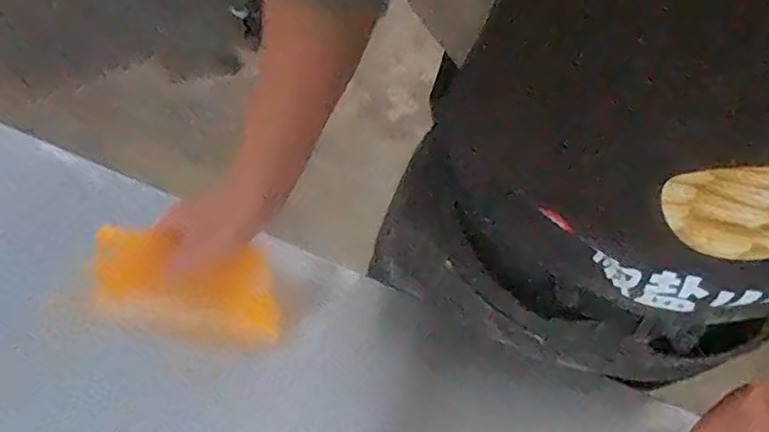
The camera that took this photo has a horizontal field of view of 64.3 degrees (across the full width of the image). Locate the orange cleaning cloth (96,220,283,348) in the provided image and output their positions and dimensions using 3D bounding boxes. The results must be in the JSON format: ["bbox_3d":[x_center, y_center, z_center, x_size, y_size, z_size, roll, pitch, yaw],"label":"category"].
[{"bbox_3d":[-0.205,0.080,0.656,0.013,0.211,0.106,11,84,50],"label":"orange cleaning cloth"}]

